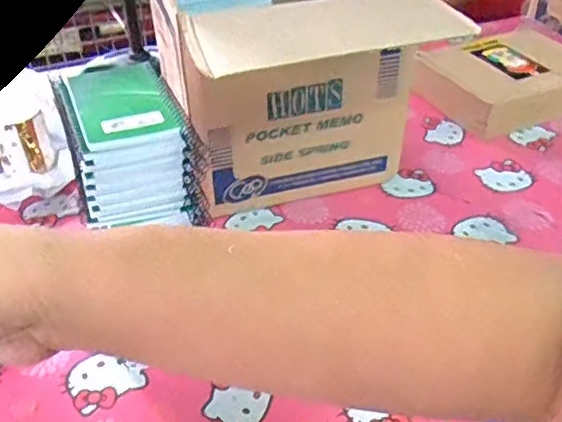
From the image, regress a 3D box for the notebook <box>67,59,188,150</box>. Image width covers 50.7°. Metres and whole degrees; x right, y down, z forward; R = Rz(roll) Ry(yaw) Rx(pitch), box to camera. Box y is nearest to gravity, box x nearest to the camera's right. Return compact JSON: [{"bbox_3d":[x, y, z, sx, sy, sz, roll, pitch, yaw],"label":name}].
[{"bbox_3d":[-0.136,-0.096,0.522,0.083,0.013,0.109,-16,51,-17],"label":"notebook"}]

